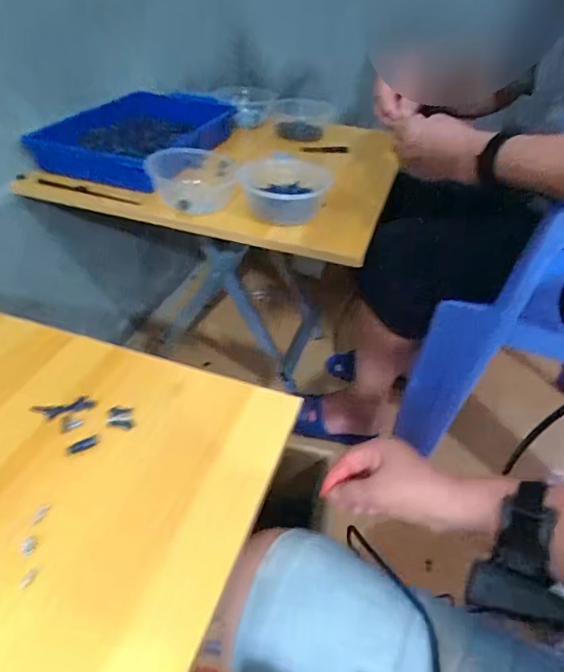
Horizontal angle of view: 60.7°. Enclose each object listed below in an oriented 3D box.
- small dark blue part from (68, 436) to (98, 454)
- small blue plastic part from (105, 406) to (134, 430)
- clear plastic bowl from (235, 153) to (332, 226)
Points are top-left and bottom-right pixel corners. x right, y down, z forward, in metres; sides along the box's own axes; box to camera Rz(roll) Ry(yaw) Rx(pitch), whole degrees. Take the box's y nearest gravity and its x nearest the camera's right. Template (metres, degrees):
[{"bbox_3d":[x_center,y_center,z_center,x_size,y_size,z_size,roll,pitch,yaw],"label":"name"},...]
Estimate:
[{"bbox_3d":[-0.161,0.089,0.390,0.024,0.004,0.008,-24,46,-31],"label":"small dark blue part"},{"bbox_3d":[-0.138,0.070,0.414,0.023,0.004,0.020,3,38,-1],"label":"small blue plastic part"},{"bbox_3d":[0.007,-0.214,0.700,0.134,0.047,0.146,2,38,-2],"label":"clear plastic bowl"}]

